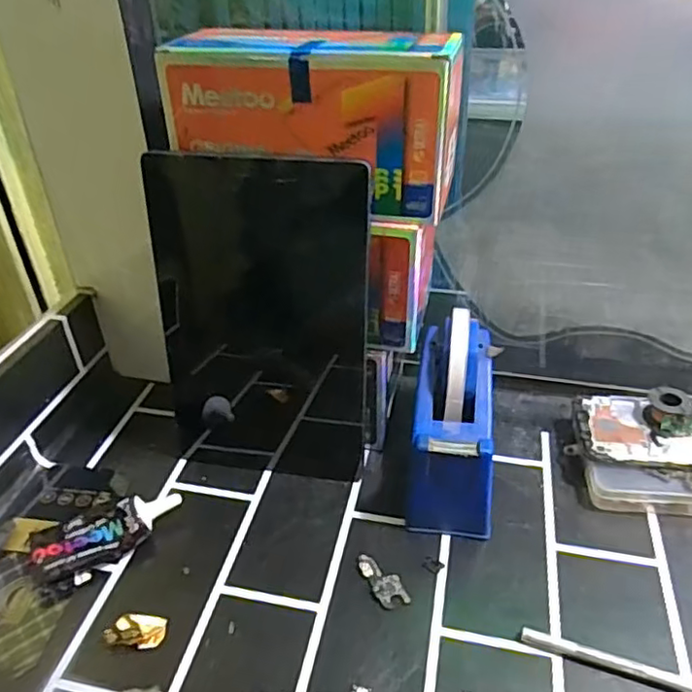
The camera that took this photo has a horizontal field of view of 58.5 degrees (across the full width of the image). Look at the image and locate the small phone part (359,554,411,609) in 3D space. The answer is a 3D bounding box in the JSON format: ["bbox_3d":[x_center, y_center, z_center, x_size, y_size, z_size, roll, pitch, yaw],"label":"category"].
[{"bbox_3d":[0.024,0.151,0.402,0.019,0.004,0.042,-19,41,-20],"label":"small phone part"}]

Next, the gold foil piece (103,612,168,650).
[{"bbox_3d":[-0.127,0.173,0.376,0.032,0.010,0.020,3,38,6],"label":"gold foil piece"}]

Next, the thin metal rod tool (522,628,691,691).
[{"bbox_3d":[0.170,0.183,0.345,0.138,0.009,0.011,11,40,16],"label":"thin metal rod tool"}]

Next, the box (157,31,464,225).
[{"bbox_3d":[-0.020,-0.145,0.392,0.183,0.090,0.076,5,37,9],"label":"box"}]

